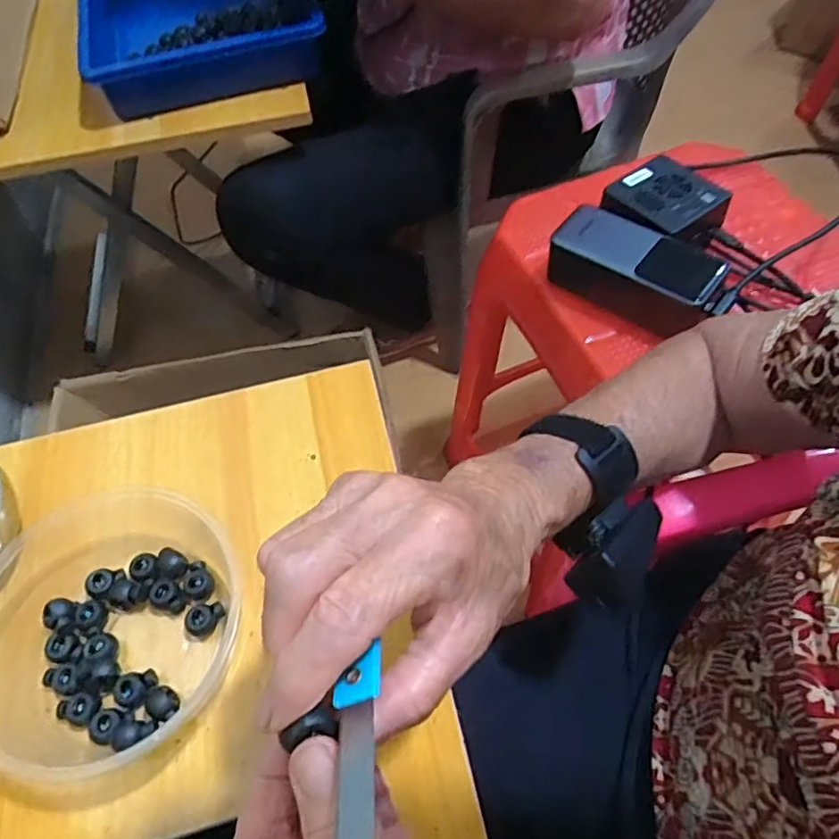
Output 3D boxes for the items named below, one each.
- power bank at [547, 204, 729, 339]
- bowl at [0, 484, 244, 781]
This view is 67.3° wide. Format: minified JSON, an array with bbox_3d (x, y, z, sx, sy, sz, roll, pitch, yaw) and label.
[{"bbox_3d":[0.172,-0.117,0.506,0.131,0.052,0.063,35,65,23],"label":"power bank"},{"bbox_3d":[-0.182,0.104,0.352,0.148,0.053,0.155,-2,57,3],"label":"bowl"}]

